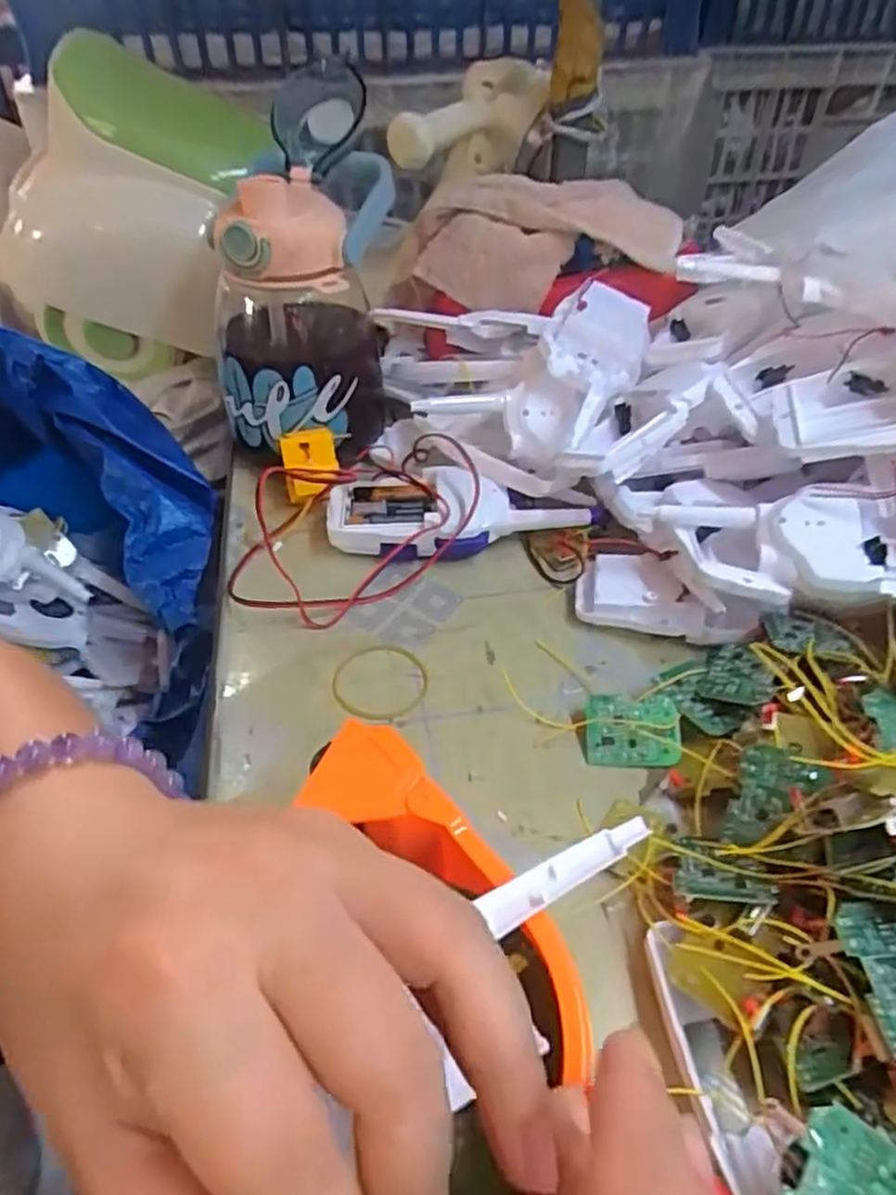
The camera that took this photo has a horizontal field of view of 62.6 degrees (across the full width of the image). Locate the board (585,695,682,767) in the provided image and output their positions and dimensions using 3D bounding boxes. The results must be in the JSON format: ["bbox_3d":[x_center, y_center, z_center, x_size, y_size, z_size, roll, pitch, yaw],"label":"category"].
[{"bbox_3d":[0.086,0.062,0.343,0.042,0.005,0.033,-2,61,10],"label":"board"}]

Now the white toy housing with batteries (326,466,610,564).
[{"bbox_3d":[0.008,-0.053,0.460,0.164,0.036,0.068,-8,42,-8],"label":"white toy housing with batteries"}]

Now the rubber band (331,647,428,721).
[{"bbox_3d":[-0.034,0.042,0.375,0.046,0.005,0.051,12,43,14],"label":"rubber band"}]

